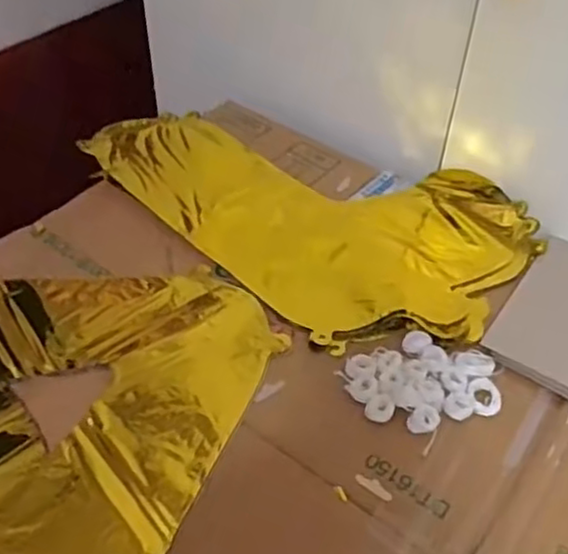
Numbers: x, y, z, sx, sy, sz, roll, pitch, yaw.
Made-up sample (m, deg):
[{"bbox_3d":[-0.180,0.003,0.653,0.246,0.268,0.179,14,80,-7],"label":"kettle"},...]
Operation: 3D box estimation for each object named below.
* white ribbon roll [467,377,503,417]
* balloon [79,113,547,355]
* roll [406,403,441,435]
[{"bbox_3d":[0.151,0.089,0.518,0.026,0.005,0.029,-9,48,-12],"label":"white ribbon roll"},{"bbox_3d":[0.006,-0.078,0.658,0.422,0.025,0.232,30,52,23],"label":"balloon"},{"bbox_3d":[0.102,0.103,0.503,0.024,0.008,0.019,-32,56,-29],"label":"roll"}]

